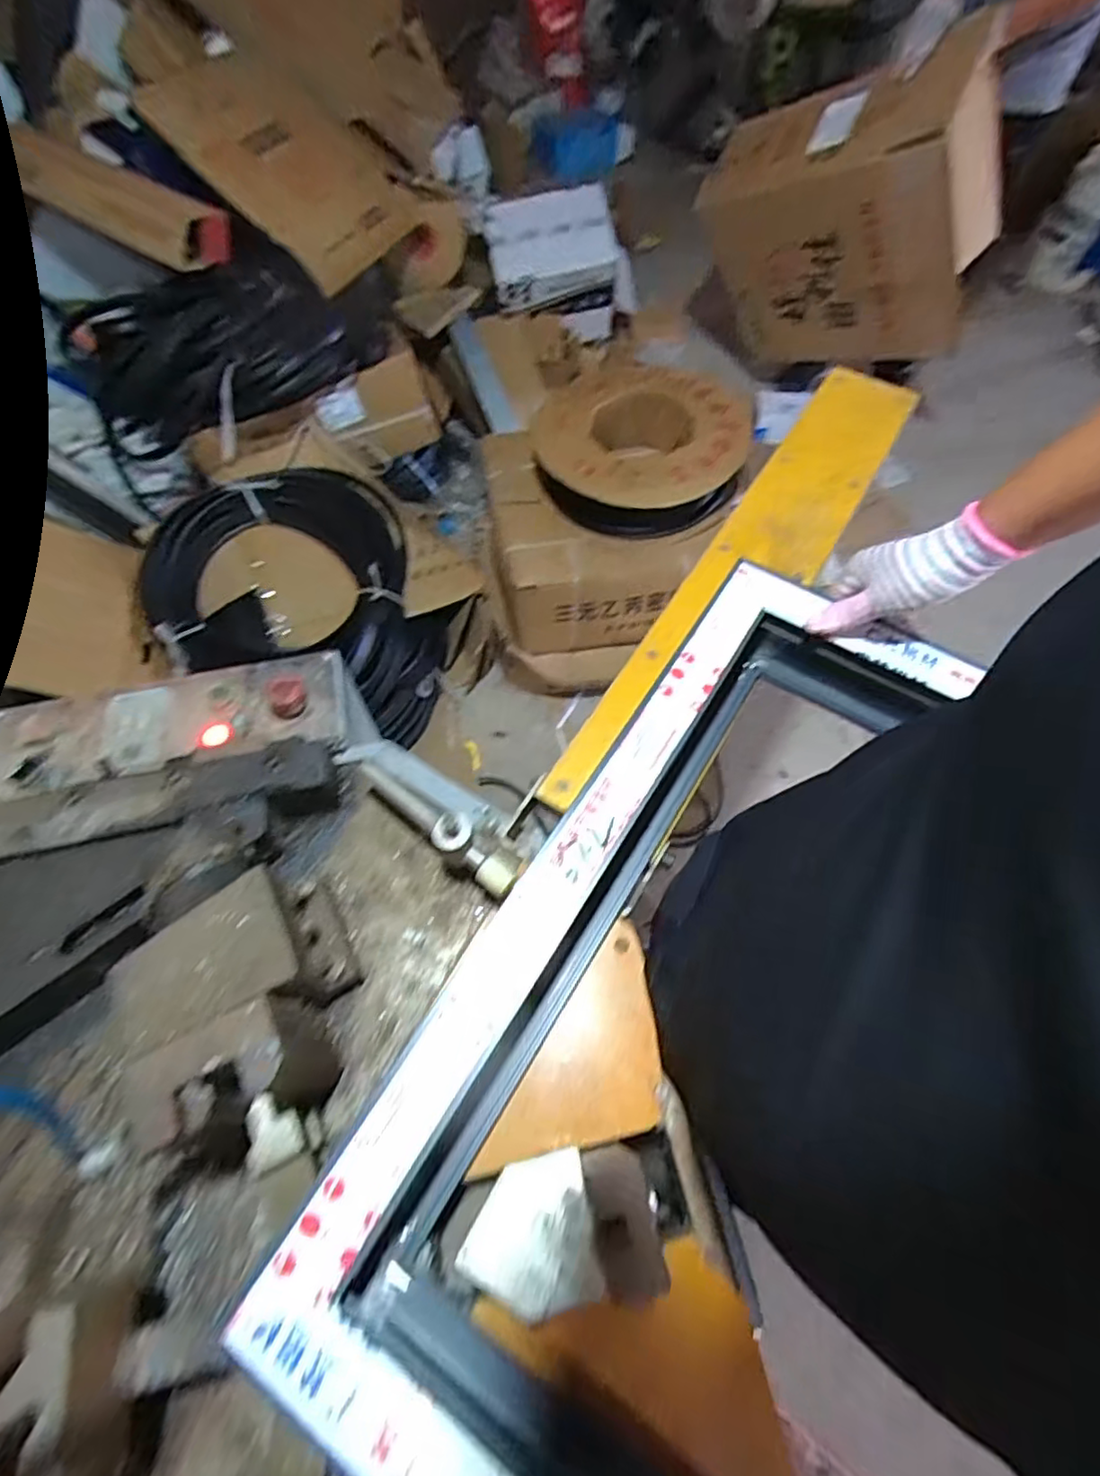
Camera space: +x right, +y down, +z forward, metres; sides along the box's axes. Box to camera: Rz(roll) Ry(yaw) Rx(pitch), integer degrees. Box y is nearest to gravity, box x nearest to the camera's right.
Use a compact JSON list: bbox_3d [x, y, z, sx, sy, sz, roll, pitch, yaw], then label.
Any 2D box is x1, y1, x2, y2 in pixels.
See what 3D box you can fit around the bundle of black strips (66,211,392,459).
[{"bbox_3d":[-0.669,-0.893,1.425,0.740,0.305,0.228,-28,66,-15],"label":"bundle of black strips"}]

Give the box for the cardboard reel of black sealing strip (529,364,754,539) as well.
[{"bbox_3d":[0.203,-0.629,1.395,0.415,0.180,0.413,0,62,-1],"label":"cardboard reel of black sealing strip"}]

